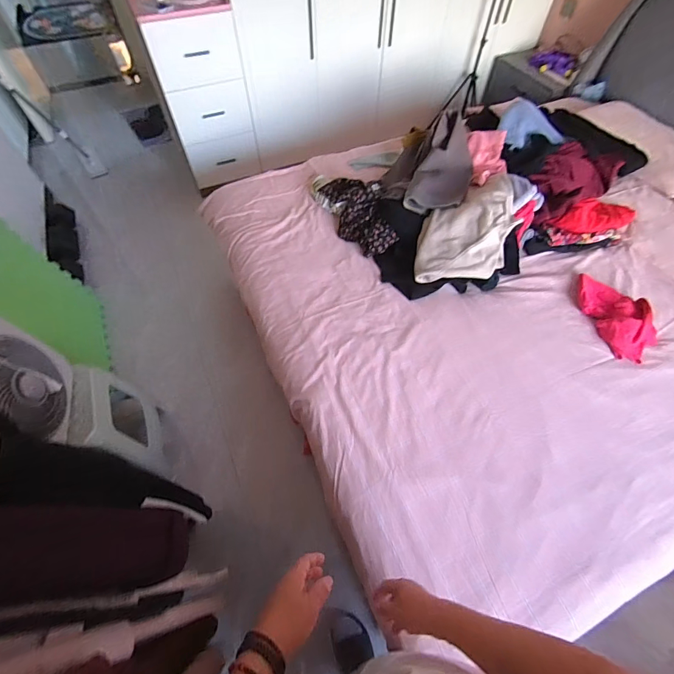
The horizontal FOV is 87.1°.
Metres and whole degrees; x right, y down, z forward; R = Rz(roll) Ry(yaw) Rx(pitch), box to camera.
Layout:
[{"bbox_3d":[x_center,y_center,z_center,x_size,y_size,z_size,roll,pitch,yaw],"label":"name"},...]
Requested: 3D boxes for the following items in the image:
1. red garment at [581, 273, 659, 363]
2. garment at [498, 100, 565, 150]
[{"bbox_3d":[0.908,-0.086,1.150,0.172,0.051,0.330,-10,59,-7],"label":"red garment"},{"bbox_3d":[0.790,-0.890,1.470,0.213,0.067,0.260,-4,58,-3],"label":"garment"}]

